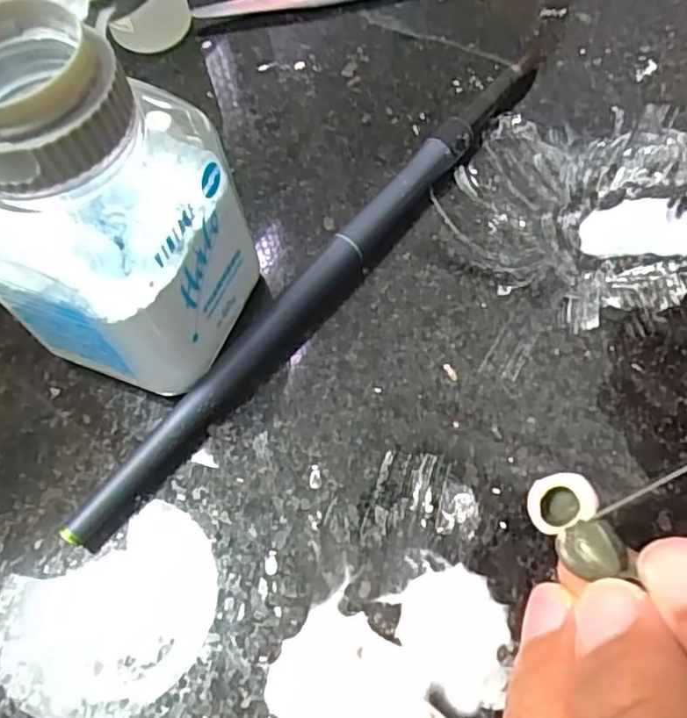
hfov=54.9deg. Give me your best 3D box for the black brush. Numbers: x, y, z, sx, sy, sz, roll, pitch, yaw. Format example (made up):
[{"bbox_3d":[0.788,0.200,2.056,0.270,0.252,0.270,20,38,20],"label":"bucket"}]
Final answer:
[{"bbox_3d":[-0.003,-0.022,0.152,0.013,0.010,0.157,34,70,19],"label":"black brush"}]

